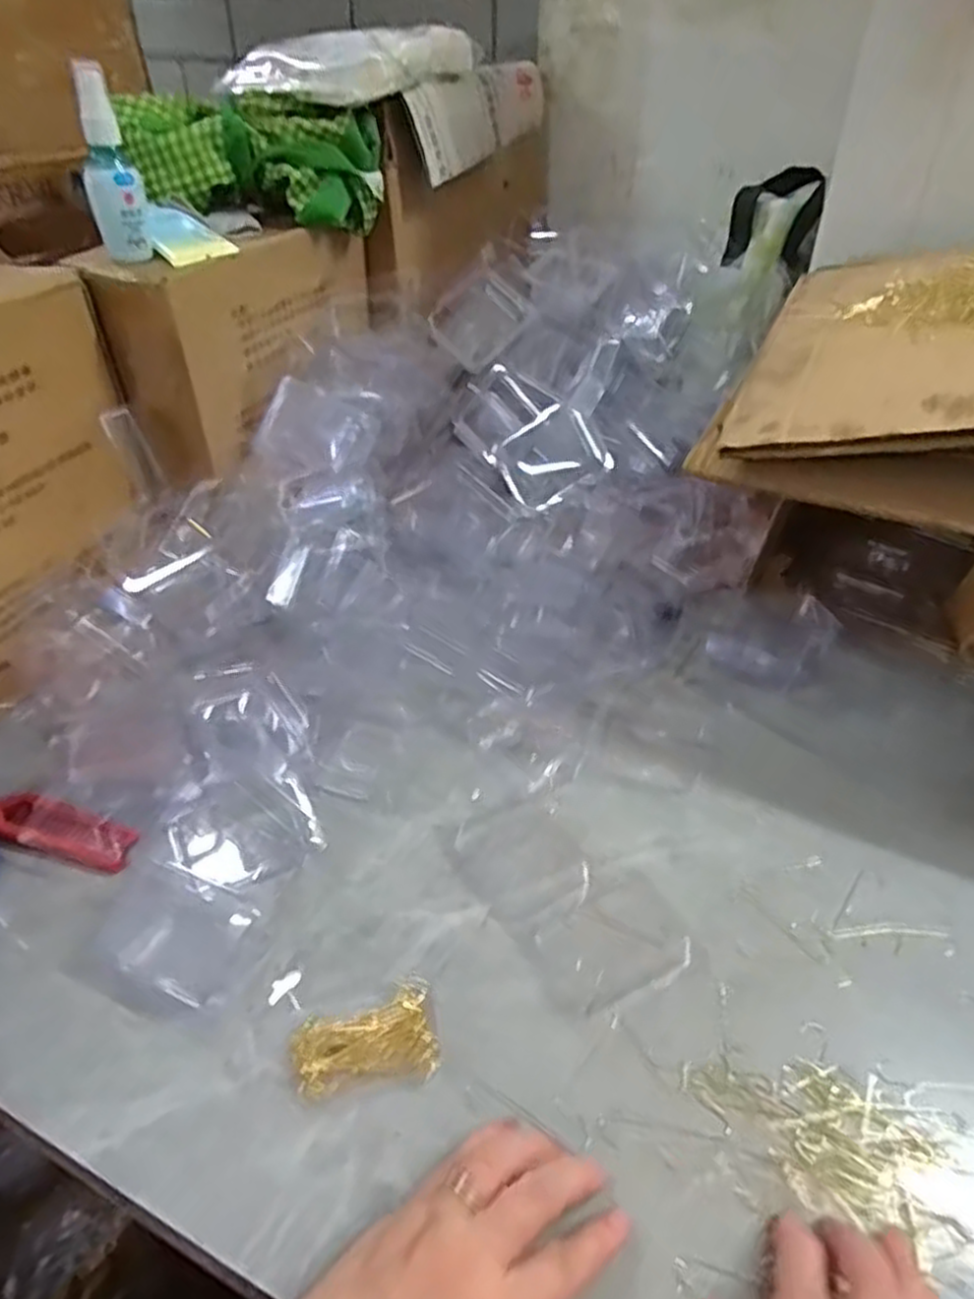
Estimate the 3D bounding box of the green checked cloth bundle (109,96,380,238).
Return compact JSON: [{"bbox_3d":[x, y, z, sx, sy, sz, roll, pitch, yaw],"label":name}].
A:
[{"bbox_3d":[-0.198,-0.418,0.665,0.200,0.086,0.089,5,40,5],"label":"green checked cloth bundle"}]

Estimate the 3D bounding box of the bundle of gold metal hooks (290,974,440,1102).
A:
[{"bbox_3d":[-0.063,0.200,0.395,0.070,0.014,0.044,-8,40,-12],"label":"bundle of gold metal hooks"}]

